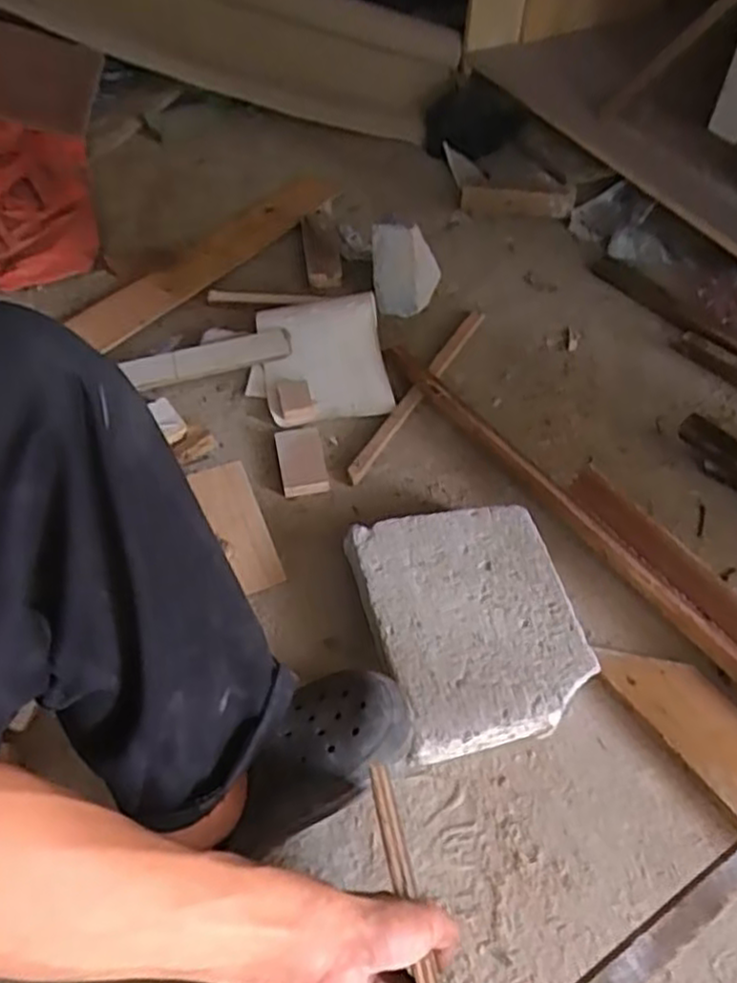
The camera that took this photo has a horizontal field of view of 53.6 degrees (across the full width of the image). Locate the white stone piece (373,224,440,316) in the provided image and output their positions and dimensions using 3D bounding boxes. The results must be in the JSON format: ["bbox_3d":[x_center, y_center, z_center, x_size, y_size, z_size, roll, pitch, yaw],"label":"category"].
[{"bbox_3d":[0.057,-0.326,1.086,0.104,0.131,0.058,3,53,2],"label":"white stone piece"}]

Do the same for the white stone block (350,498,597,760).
[{"bbox_3d":[0.104,0.141,0.769,0.200,0.076,0.243,-12,54,-9],"label":"white stone block"}]

